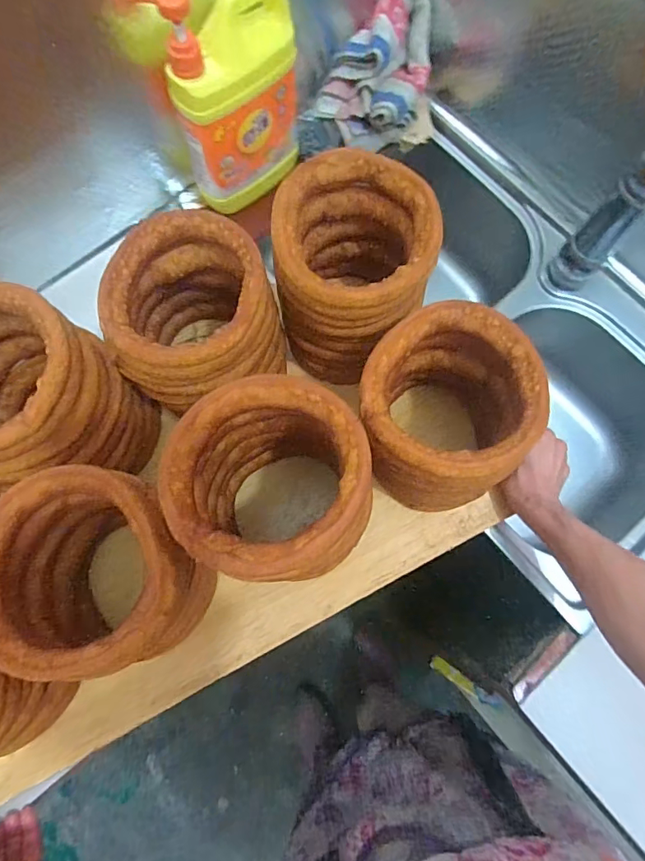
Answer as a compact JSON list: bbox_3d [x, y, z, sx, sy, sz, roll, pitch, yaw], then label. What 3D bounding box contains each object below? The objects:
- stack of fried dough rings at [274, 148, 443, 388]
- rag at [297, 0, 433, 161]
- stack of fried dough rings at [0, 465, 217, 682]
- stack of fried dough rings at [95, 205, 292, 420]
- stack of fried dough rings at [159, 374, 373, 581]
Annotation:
[{"bbox_3d":[0.029,-0.166,0.519,0.144,0.177,0.161,-12,76,-5],"label":"stack of fried dough rings"},{"bbox_3d":[0.062,-0.475,0.677,0.220,0.118,0.145,-35,78,-10],"label":"rag"},{"bbox_3d":[-0.199,0.127,0.439,0.144,0.162,0.154,-27,77,-8],"label":"stack of fried dough rings"},{"bbox_3d":[-0.126,-0.107,0.509,0.148,0.183,0.153,-19,76,-6],"label":"stack of fried dough rings"},{"bbox_3d":[-0.043,0.051,0.438,0.144,0.200,0.138,6,75,0],"label":"stack of fried dough rings"}]

